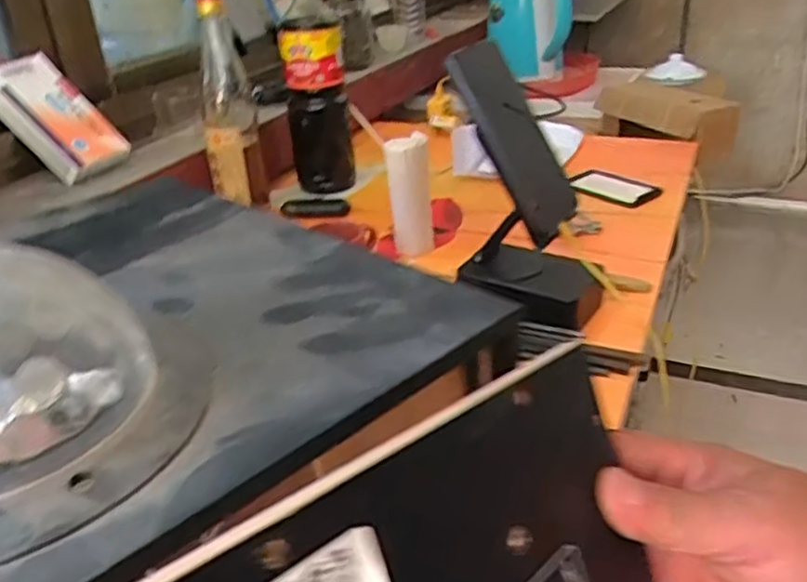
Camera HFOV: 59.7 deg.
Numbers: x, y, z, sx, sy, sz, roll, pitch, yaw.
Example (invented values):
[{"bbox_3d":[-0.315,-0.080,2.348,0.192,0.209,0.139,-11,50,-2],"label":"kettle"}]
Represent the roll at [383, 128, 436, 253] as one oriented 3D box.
[{"bbox_3d":[0.007,-0.103,0.758,0.045,0.124,0.044,-3,29,1],"label":"roll"}]

